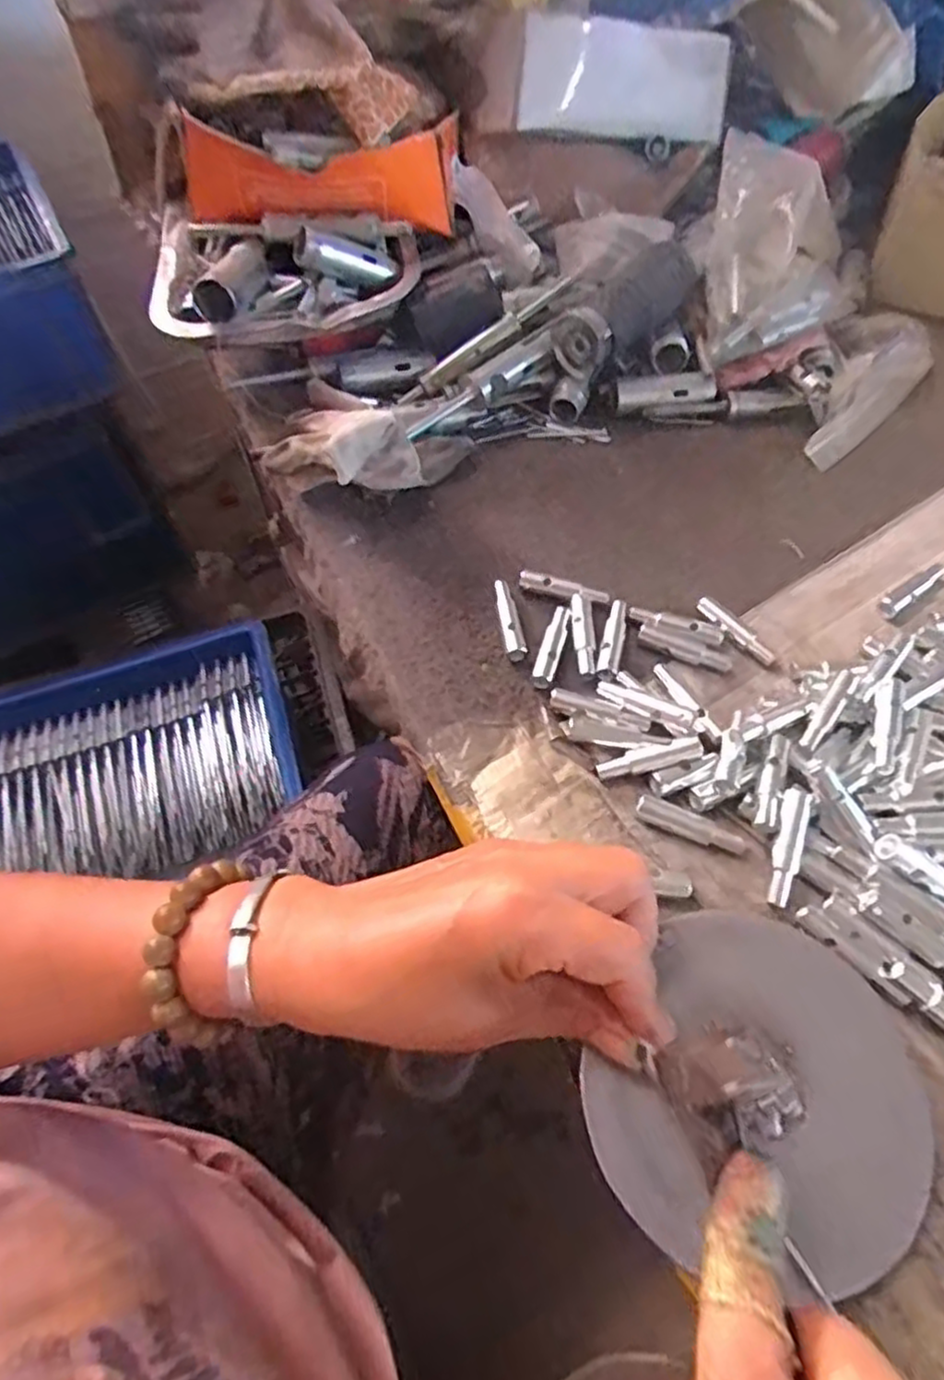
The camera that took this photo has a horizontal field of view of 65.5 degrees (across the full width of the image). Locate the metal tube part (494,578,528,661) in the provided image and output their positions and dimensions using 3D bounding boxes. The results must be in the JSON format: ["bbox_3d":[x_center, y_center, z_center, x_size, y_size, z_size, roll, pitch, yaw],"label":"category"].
[{"bbox_3d":[0.020,-0.038,0.403,0.012,0.012,0.048,-9,56,-5],"label":"metal tube part"}]

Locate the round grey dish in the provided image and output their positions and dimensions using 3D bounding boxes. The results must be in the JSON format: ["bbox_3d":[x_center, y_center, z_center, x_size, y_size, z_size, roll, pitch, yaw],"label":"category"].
[{"bbox_3d":[0.110,0.153,0.277,0.114,0.015,0.127,33,62,20],"label":"round grey dish"}]

